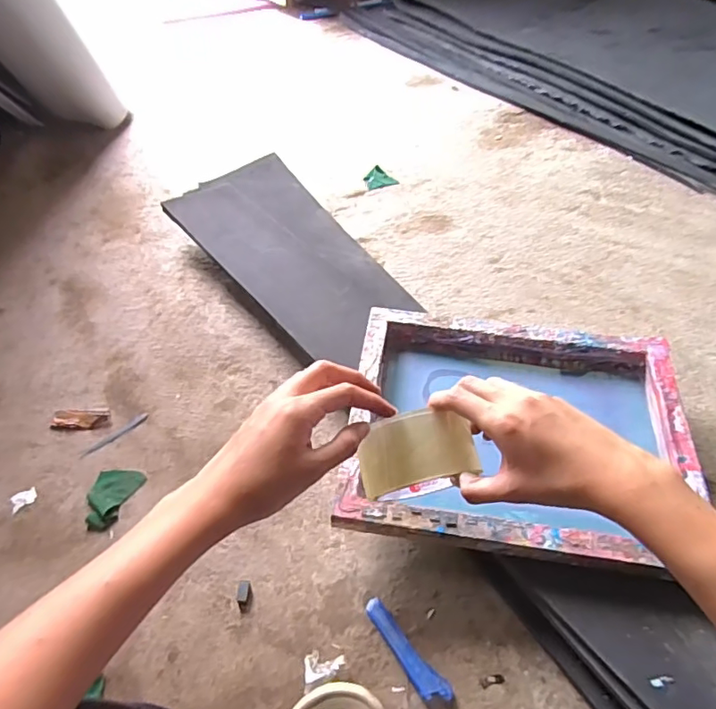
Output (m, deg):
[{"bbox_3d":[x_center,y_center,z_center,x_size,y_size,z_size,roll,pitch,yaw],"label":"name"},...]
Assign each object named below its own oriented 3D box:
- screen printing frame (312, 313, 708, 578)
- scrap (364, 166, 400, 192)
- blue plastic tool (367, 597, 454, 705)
[{"bbox_3d":[0.218,0.104,0.753,0.441,0.070,0.355,6,50,5],"label":"screen printing frame"},{"bbox_3d":[0.047,-0.411,1.255,0.072,0.005,0.080,-17,53,-12],"label":"scrap"},{"bbox_3d":[0.054,0.349,0.634,0.032,0.015,0.134,-34,58,-24],"label":"blue plastic tool"}]

